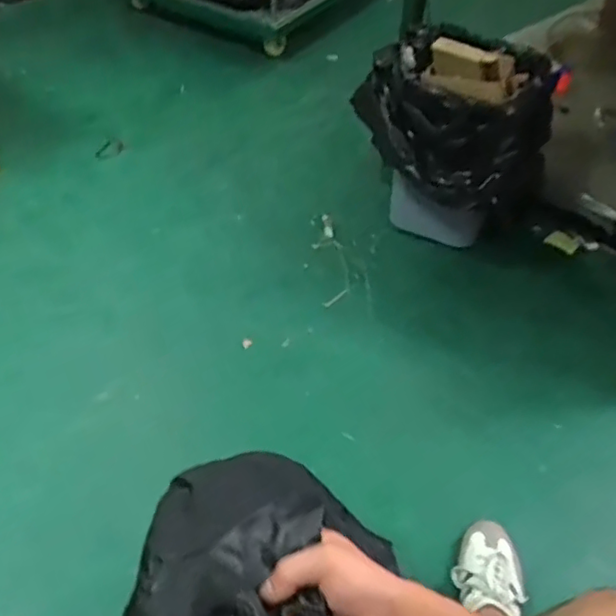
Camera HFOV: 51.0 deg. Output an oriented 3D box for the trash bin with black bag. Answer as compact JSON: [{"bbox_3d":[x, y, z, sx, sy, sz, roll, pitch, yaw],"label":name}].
[{"bbox_3d":[0.307,-0.377,1.469,0.387,0.450,0.298,31,53,24],"label":"trash bin with black bag"}]

